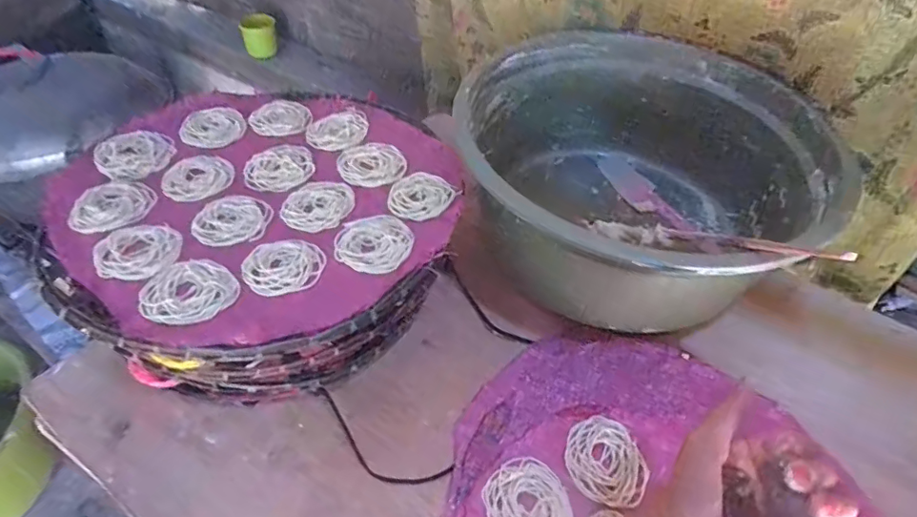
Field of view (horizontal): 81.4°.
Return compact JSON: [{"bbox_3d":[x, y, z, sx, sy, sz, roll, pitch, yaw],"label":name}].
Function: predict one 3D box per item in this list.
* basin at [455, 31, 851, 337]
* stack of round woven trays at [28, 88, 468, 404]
[{"bbox_3d":[0.211,-0.101,0.652,0.400,0.169,0.393,2,47,-2],"label":"basin"},{"bbox_3d":[-0.209,-0.035,0.600,0.401,0.120,0.377,29,53,23],"label":"stack of round woven trays"}]

